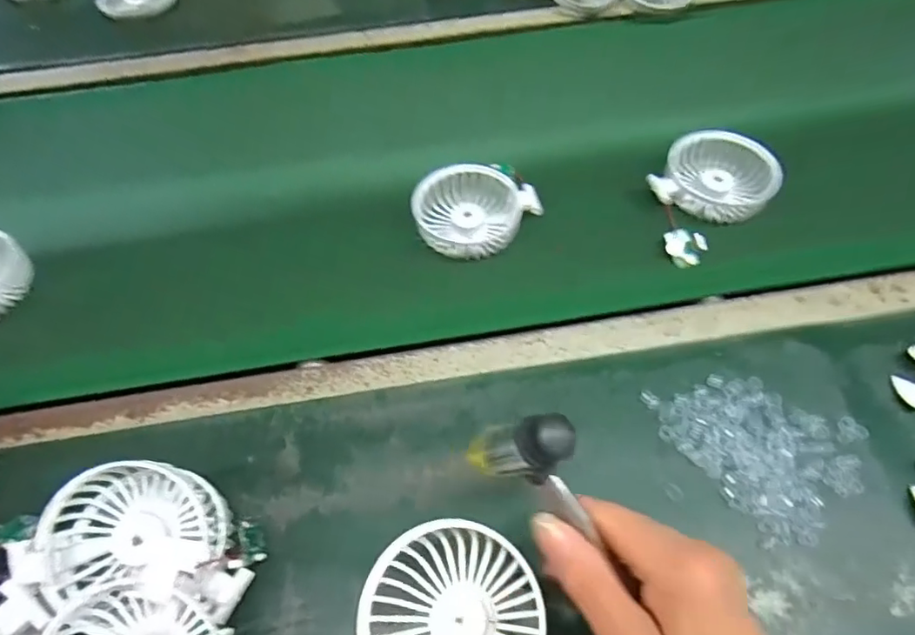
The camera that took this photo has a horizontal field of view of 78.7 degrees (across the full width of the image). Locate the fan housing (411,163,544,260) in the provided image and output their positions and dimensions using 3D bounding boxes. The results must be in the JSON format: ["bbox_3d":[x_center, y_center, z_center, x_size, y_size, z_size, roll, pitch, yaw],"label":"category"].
[{"bbox_3d":[0.012,-0.092,0.486,0.099,0.028,0.088,23,61,16],"label":"fan housing"}]

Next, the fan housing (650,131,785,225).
[{"bbox_3d":[0.232,-0.126,0.498,0.093,0.027,0.096,28,62,18],"label":"fan housing"}]

